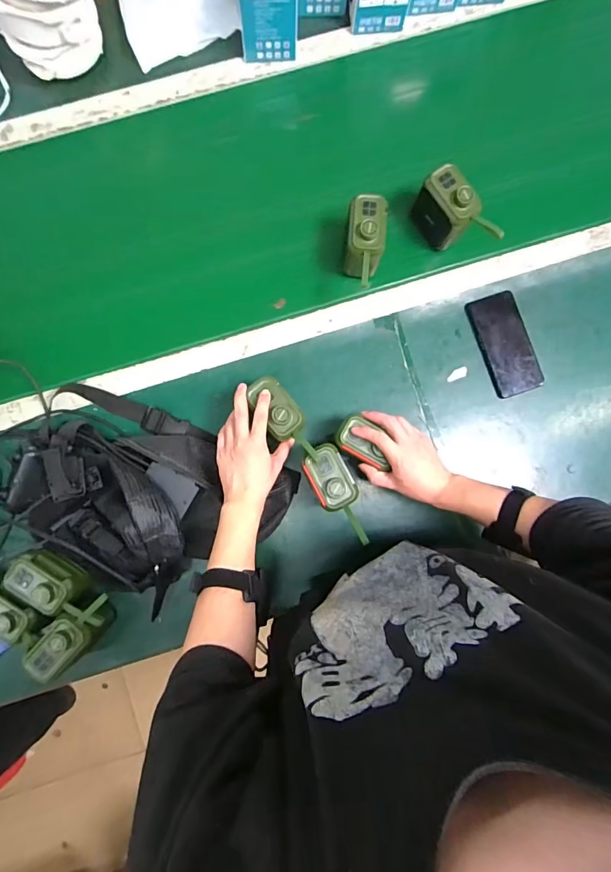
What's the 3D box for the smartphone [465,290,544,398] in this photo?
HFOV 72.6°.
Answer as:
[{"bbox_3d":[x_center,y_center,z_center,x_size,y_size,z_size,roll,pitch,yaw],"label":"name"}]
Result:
[{"bbox_3d":[0.319,-0.146,0.659,0.081,0.012,0.160,-18,88,-3],"label":"smartphone"}]

